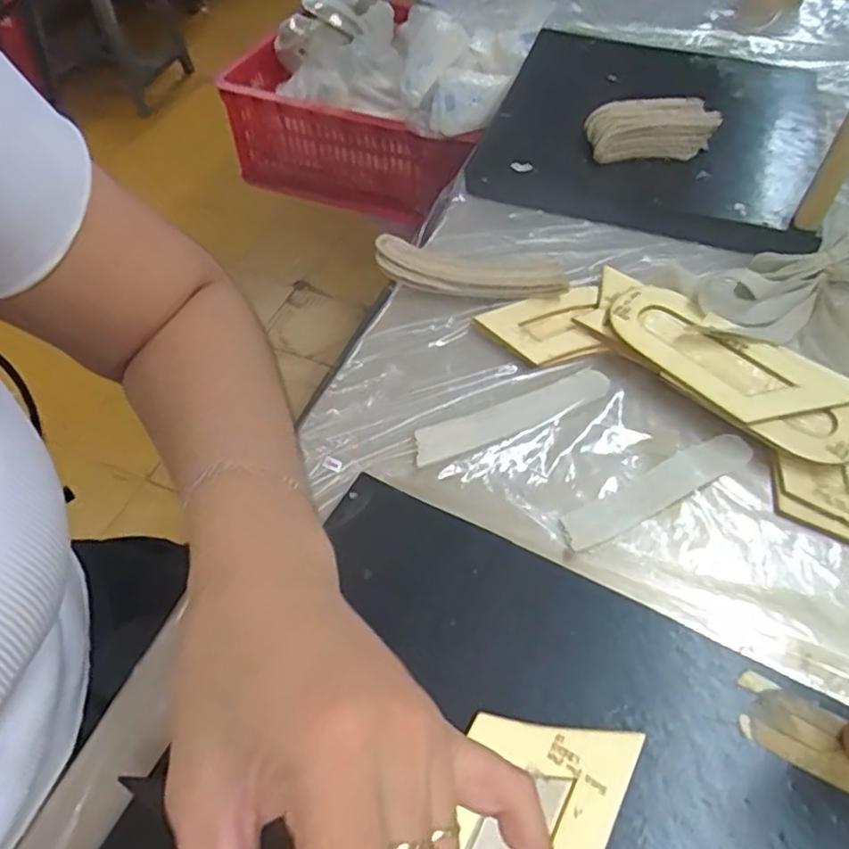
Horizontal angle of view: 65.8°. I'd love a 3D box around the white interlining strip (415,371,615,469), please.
[{"bbox_3d":[0.059,-0.008,0.439,0.144,0.004,0.032,-20,44,-15],"label":"white interlining strip"}]

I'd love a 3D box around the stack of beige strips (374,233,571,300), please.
[{"bbox_3d":[0.034,-0.117,0.504,0.143,0.026,0.040,7,53,5],"label":"stack of beige strips"}]

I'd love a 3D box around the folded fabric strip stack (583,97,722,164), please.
[{"bbox_3d":[0.204,-0.263,0.597,0.111,0.045,0.054,-6,53,-5],"label":"folded fabric strip stack"}]

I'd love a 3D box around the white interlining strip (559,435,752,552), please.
[{"bbox_3d":[0.143,0.039,0.403,0.136,0.004,0.026,-23,56,-17],"label":"white interlining strip"}]

